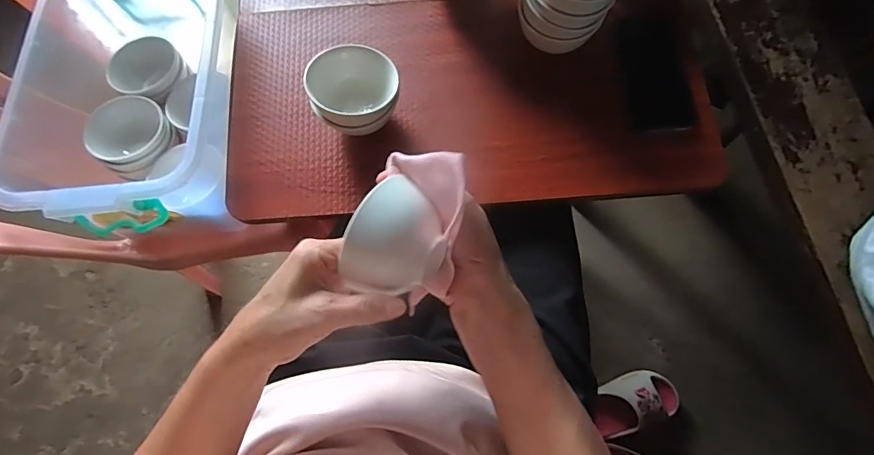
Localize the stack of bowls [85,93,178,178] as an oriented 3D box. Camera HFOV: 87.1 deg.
[{"bbox_3d":[-0.408,-0.119,0.624,0.096,0.057,0.098,43,73,1],"label":"stack of bowls"}]

